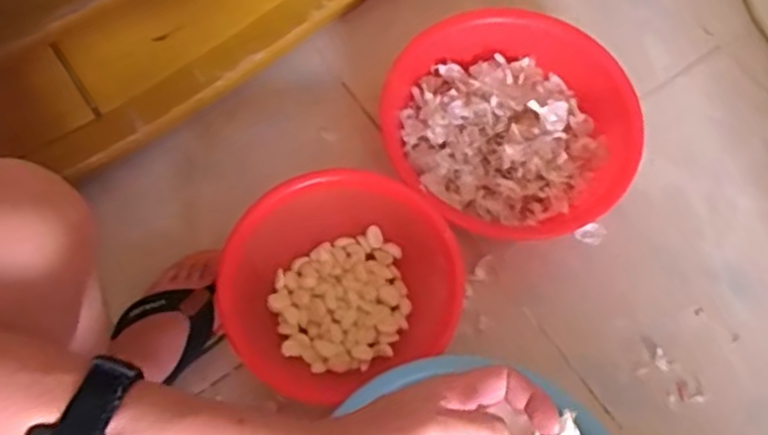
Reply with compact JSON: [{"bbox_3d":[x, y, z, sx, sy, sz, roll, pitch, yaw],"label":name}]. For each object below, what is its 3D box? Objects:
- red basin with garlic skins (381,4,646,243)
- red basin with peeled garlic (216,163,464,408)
[{"bbox_3d":[0.161,-0.111,0.916,0.298,0.096,0.305,1,67,-2],"label":"red basin with garlic skins"},{"bbox_3d":[-0.057,0.075,0.832,0.259,0.113,0.230,-23,70,-12],"label":"red basin with peeled garlic"}]

